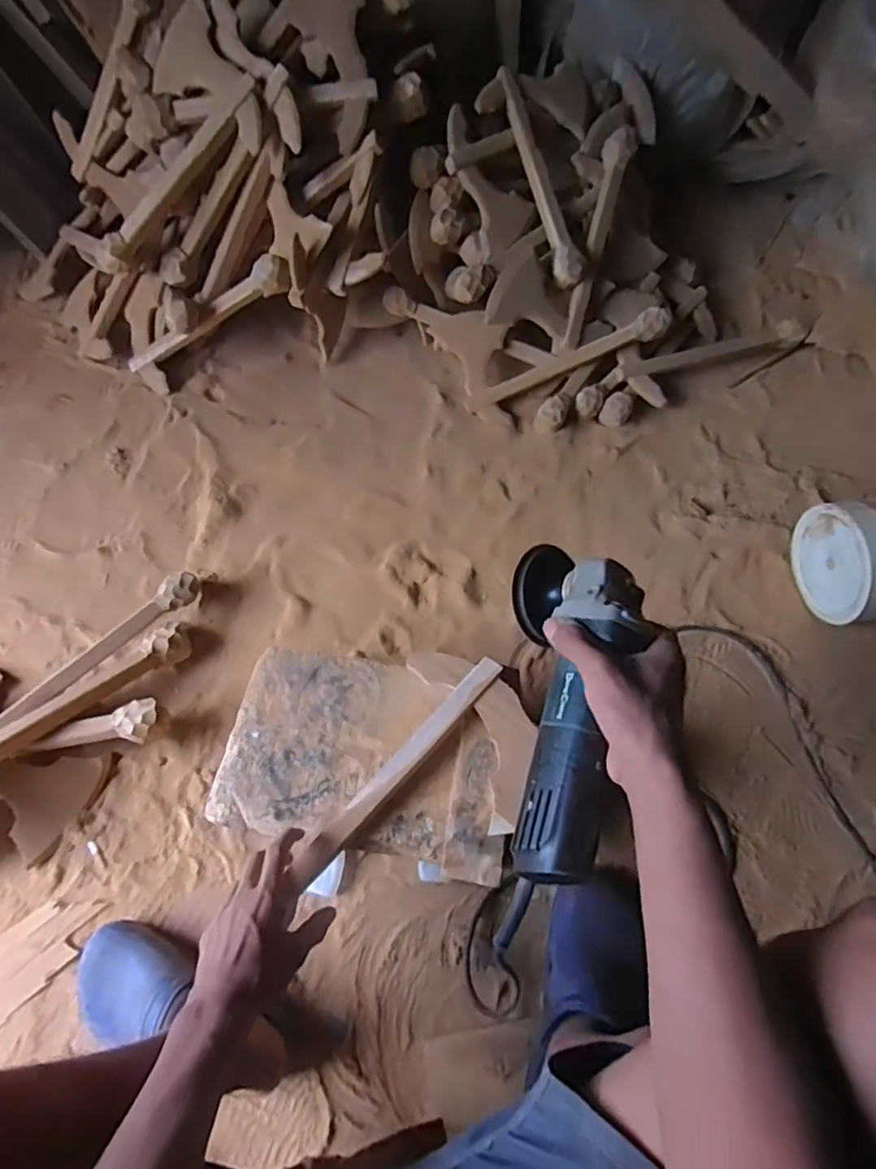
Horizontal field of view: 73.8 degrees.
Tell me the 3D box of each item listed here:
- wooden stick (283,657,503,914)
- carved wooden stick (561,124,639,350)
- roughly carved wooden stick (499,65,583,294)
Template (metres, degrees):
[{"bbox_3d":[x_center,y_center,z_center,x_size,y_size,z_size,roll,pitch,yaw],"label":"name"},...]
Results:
[{"bbox_3d":[-0.038,0.196,0.638,0.027,0.026,0.299,40,71,16],"label":"wooden stick"},{"bbox_3d":[0.282,-0.615,1.046,0.053,0.038,0.372,15,99,7],"label":"carved wooden stick"},{"bbox_3d":[0.178,-0.707,1.020,0.042,0.048,0.367,-21,95,-8],"label":"roughly carved wooden stick"}]

